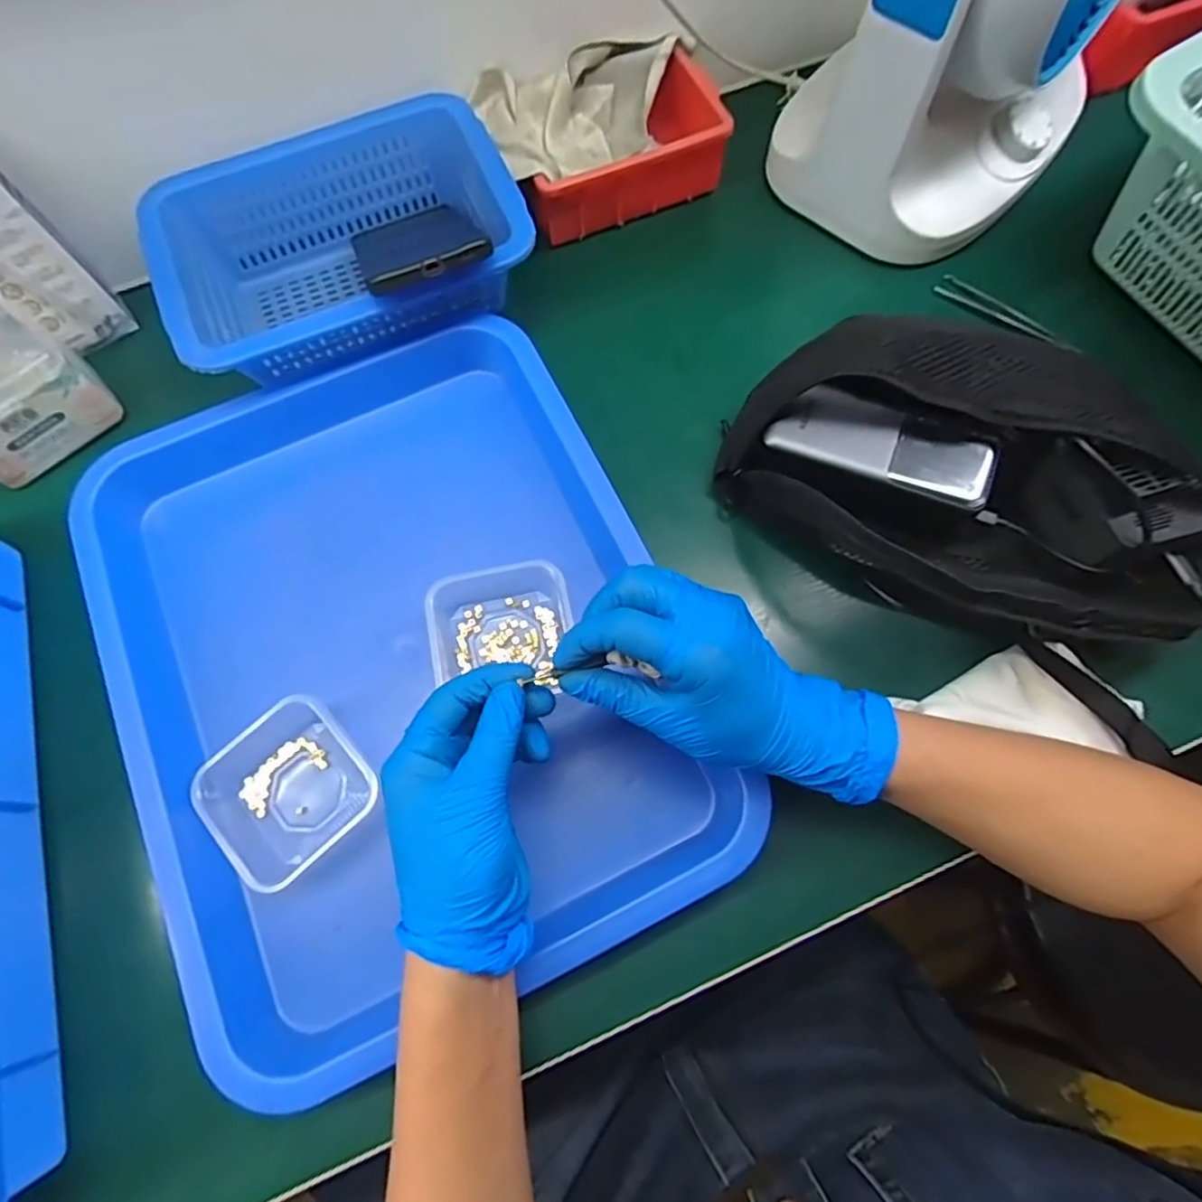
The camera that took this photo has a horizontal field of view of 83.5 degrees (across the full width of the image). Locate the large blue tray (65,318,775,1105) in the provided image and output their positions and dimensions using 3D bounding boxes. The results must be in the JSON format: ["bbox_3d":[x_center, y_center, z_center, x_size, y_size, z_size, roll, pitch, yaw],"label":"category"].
[{"bbox_3d":[-0.121,0.021,0.410,0.297,0.067,0.406,-25,73,-7],"label":"large blue tray"}]

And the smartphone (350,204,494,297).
[{"bbox_3d":[-0.118,-0.233,0.441,0.081,0.013,0.153,-22,40,-6],"label":"smartphone"}]

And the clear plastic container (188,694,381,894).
[{"bbox_3d":[-0.173,0.101,0.366,0.078,0.029,0.089,-36,74,-11],"label":"clear plastic container"}]

